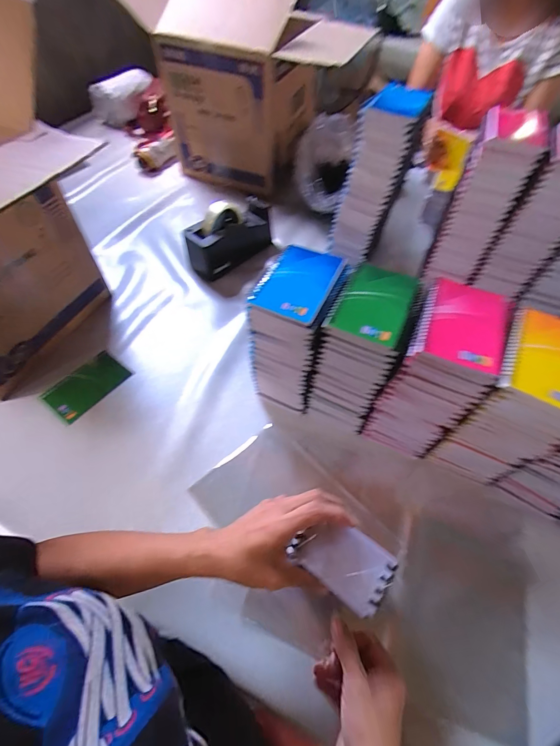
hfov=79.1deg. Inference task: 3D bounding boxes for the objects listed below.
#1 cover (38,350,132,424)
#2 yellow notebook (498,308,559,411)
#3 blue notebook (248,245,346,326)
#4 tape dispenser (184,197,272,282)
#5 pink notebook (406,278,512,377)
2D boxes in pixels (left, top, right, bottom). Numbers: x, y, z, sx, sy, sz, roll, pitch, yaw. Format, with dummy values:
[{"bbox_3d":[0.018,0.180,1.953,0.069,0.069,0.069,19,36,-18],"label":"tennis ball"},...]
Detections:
[{"bbox_3d":[-0.329,0.021,0.580,0.083,0.007,0.129,33,62,19],"label":"cover"},{"bbox_3d":[0.295,-0.017,0.362,0.091,0.012,0.126,25,60,15],"label":"yellow notebook"},{"bbox_3d":[0.022,-0.119,0.438,0.094,0.009,0.127,21,59,13],"label":"blue notebook"},{"bbox_3d":[-0.104,-0.305,0.731,0.073,0.120,0.205,40,64,22],"label":"tape dispenser"},{"bbox_3d":[0.213,-0.061,0.393,0.098,0.014,0.132,22,59,13],"label":"pink notebook"}]

